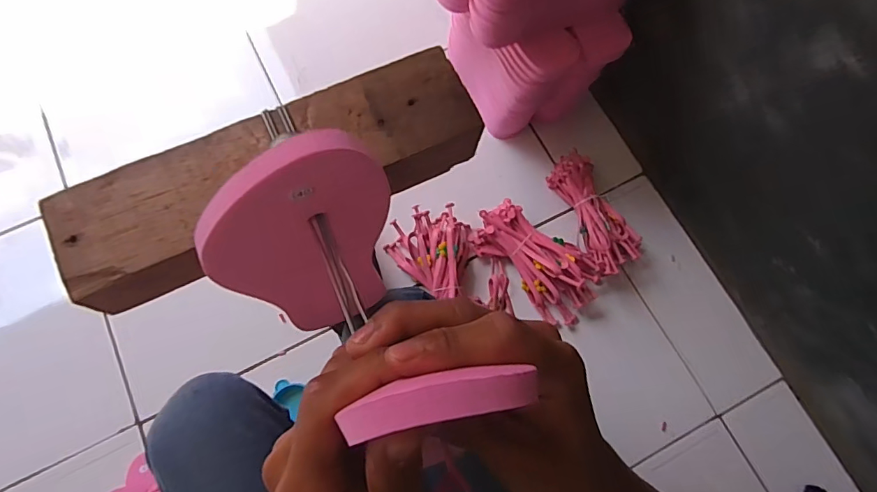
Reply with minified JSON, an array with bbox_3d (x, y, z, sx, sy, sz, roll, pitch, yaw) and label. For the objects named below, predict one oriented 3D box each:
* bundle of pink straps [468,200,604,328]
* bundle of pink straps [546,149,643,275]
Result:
[{"bbox_3d":[0.161,0.020,0.797,0.120,0.060,0.223,-43,79,-12],"label":"bundle of pink straps"},{"bbox_3d":[0.264,-0.057,0.815,0.089,0.064,0.214,-20,75,-7],"label":"bundle of pink straps"}]

